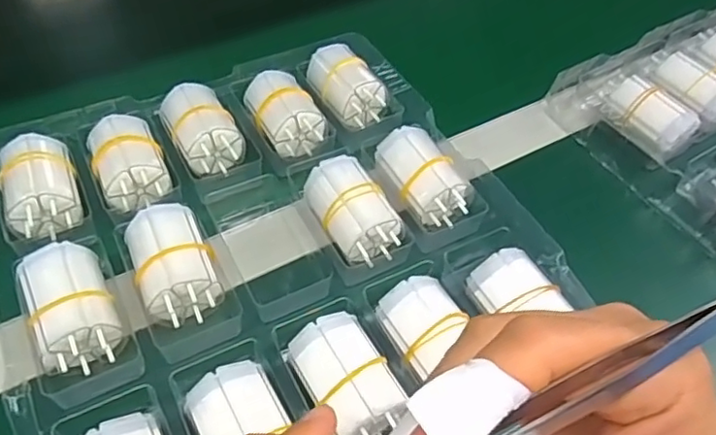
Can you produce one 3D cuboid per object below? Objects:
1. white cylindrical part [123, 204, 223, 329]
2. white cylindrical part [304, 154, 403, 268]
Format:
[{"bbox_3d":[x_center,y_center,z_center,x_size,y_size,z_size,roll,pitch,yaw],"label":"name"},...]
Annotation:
[{"bbox_3d":[-0.100,0.028,0.332,0.039,0.039,0.059,-17,55,-17],"label":"white cylindrical part"},{"bbox_3d":[-0.003,-0.002,0.363,0.040,0.037,0.062,-20,56,-19],"label":"white cylindrical part"}]

